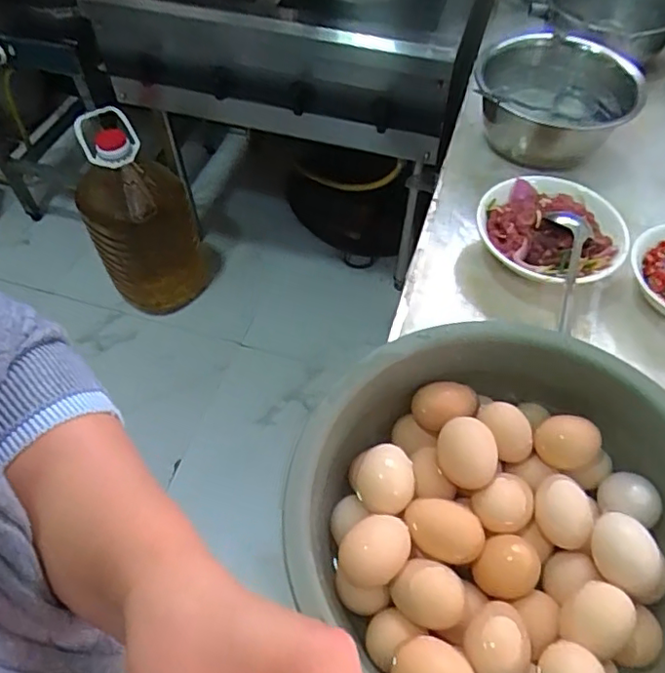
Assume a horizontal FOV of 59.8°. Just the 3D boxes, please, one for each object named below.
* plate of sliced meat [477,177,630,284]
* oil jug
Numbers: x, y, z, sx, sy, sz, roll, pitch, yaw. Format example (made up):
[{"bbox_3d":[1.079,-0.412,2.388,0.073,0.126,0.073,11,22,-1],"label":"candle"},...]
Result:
[{"bbox_3d":[0.248,-0.121,0.663,0.162,0.068,0.158,14,56,10],"label":"plate of sliced meat"},{"bbox_3d":[-0.456,-0.275,1.427,0.263,0.441,0.256,9,55,6],"label":"oil jug"}]

